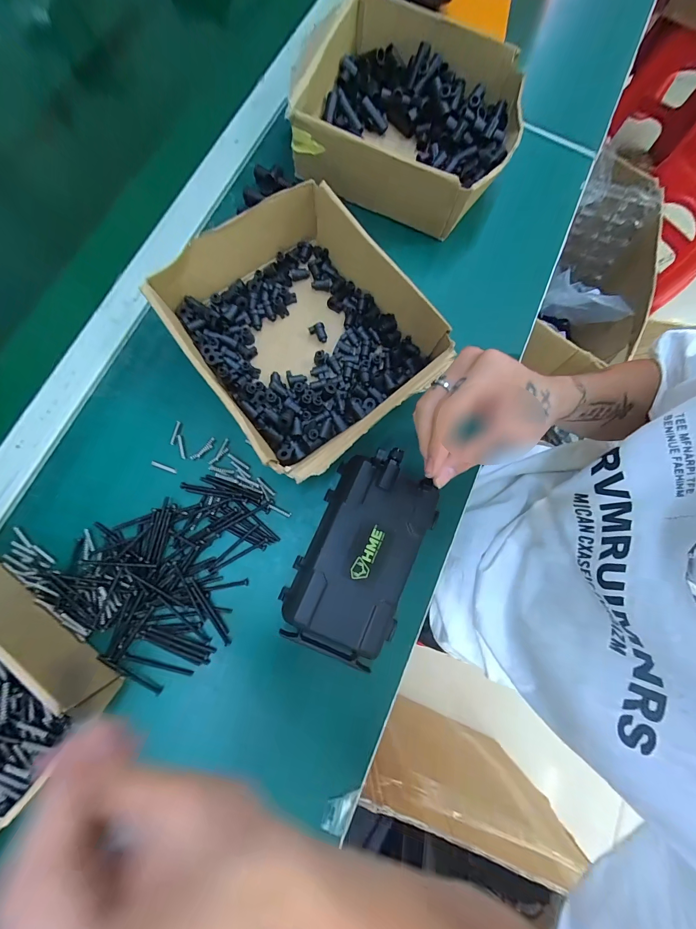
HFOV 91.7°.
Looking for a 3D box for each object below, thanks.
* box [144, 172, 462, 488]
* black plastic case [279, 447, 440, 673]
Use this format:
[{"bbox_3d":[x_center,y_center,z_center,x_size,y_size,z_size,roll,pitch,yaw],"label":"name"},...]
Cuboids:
[{"bbox_3d":[-0.049,-0.134,0.331,0.207,0.071,0.254,-39,83,-10],"label":"box"},{"bbox_3d":[0.013,0.079,0.312,0.100,0.033,0.183,24,75,6],"label":"black plastic case"}]

